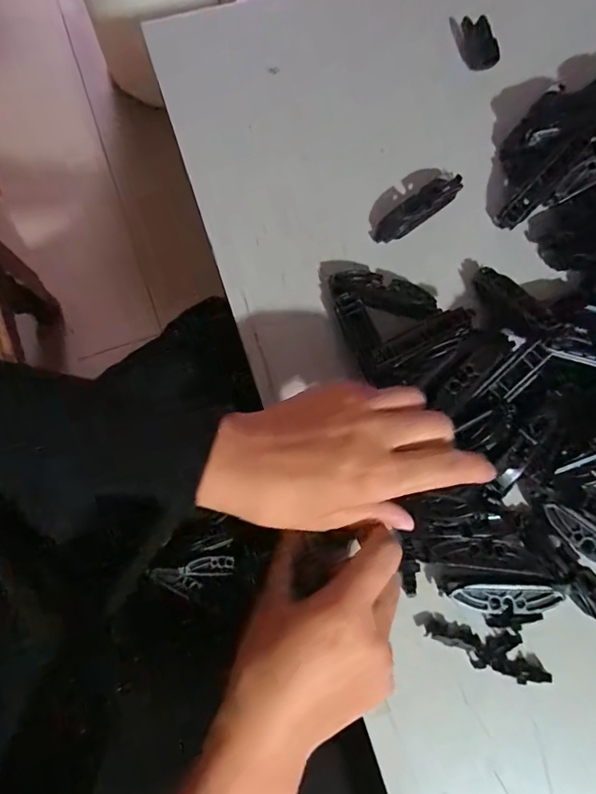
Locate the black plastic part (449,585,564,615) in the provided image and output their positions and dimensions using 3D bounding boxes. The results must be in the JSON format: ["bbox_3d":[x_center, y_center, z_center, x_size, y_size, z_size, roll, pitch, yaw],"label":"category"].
[{"bbox_3d":[0.131,0.127,0.304,0.065,0.011,0.017,0,79,-1],"label":"black plastic part"}]

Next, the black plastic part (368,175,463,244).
[{"bbox_3d":[0.088,-0.139,0.356,0.073,0.021,0.017,-32,81,-7],"label":"black plastic part"}]

